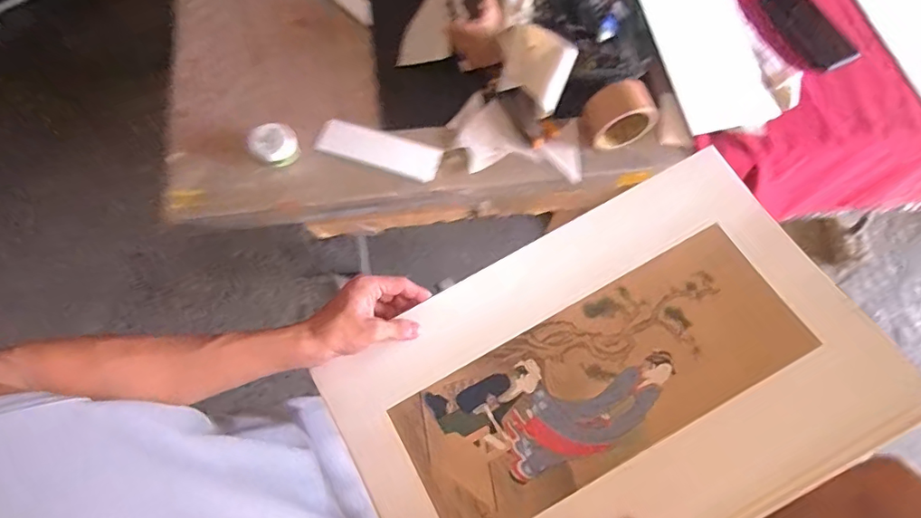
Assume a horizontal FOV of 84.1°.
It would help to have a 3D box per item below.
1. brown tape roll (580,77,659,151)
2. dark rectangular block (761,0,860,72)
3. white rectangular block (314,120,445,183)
[{"bbox_3d":[0.222,-0.201,0.712,0.091,0.071,0.064,-23,71,-10],"label":"brown tape roll"},{"bbox_3d":[0.561,-0.372,0.823,0.087,0.014,0.159,-27,72,-11],"label":"dark rectangular block"},{"bbox_3d":[-0.113,-0.154,0.717,0.173,0.008,0.058,16,67,3],"label":"white rectangular block"}]

